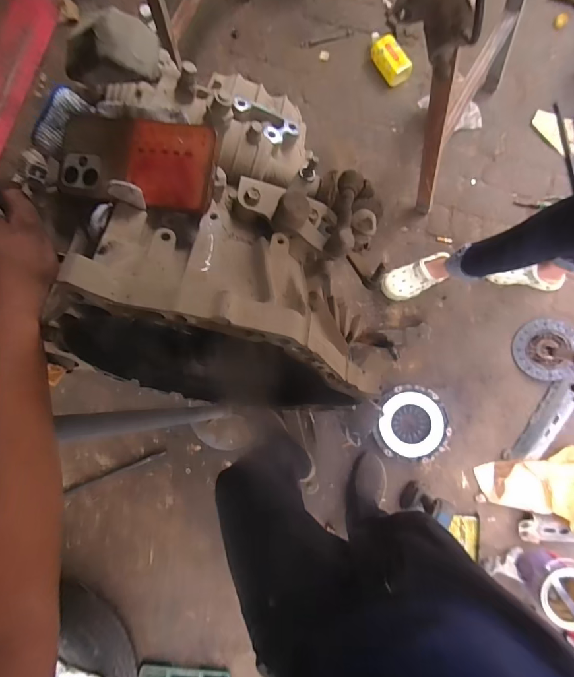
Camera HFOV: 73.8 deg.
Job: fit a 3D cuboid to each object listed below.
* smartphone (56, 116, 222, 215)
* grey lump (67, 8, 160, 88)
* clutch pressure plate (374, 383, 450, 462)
[{"bbox_3d":[-0.138,-0.163,0.350,0.155,0.016,0.075,13,85,8],"label":"smartphone"},{"bbox_3d":[-0.136,-0.222,0.293,0.069,0.029,0.036,0,83,6],"label":"grey lump"},{"bbox_3d":[0.428,0.289,1.295,0.236,0.058,0.243,-1,83,6],"label":"clutch pressure plate"}]

